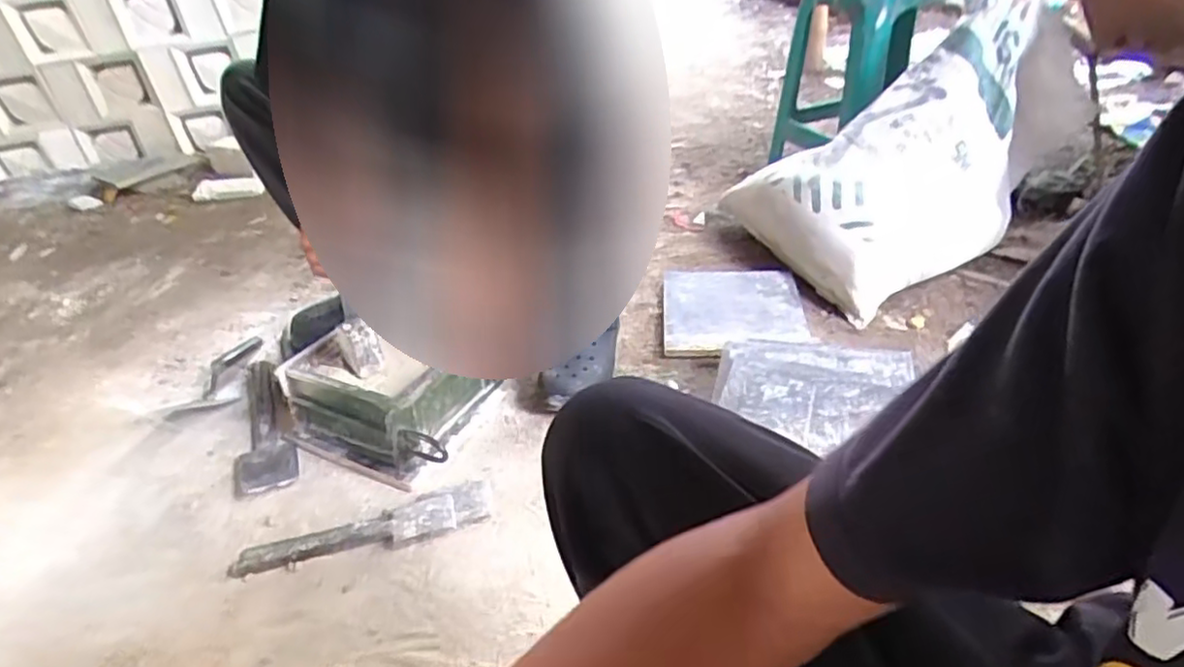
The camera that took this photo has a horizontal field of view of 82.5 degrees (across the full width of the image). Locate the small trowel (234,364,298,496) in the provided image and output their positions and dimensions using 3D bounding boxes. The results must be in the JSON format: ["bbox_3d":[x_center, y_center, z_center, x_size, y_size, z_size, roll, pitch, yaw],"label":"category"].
[{"bbox_3d":[-0.517,0.133,1.078,0.091,0.036,0.309,-14,38,-13],"label":"small trowel"}]

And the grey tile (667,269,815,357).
[{"bbox_3d":[0.264,-0.051,1.262,0.253,0.029,0.253,0,37,6],"label":"grey tile"}]

